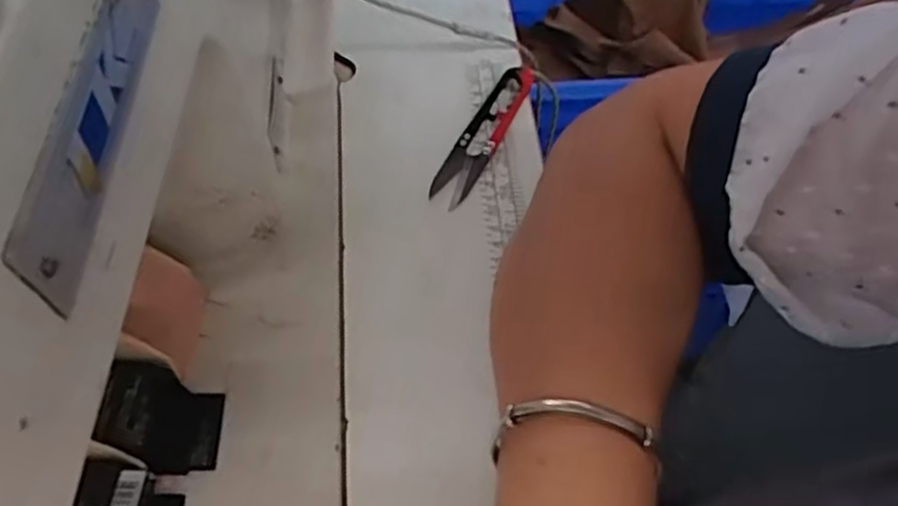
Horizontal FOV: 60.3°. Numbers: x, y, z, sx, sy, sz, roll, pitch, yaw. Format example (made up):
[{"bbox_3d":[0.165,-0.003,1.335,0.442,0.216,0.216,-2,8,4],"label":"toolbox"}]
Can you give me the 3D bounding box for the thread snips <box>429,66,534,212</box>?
[{"bbox_3d":[0.020,-0.070,0.441,0.022,0.013,0.112,21,56,14],"label":"thread snips"}]

